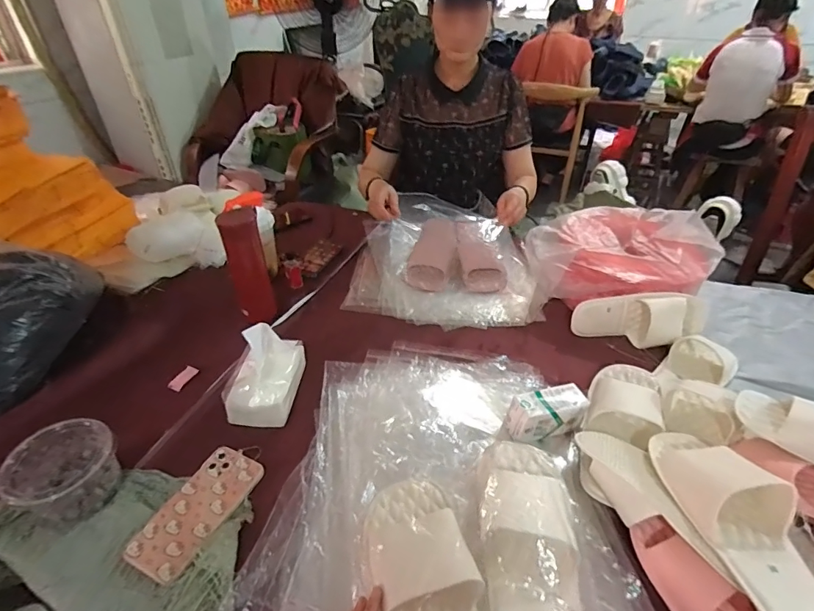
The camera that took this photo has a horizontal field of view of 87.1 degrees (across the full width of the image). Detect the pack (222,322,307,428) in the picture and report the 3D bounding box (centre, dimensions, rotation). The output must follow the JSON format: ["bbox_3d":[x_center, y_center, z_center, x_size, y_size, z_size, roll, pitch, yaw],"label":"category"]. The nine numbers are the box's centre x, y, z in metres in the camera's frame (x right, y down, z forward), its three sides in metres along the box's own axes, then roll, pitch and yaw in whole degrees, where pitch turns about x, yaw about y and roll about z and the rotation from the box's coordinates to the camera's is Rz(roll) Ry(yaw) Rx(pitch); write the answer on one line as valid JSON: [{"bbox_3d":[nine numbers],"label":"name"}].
[{"bbox_3d":[-0.223,0.101,0.665,0.096,0.115,0.126,2,38,2],"label":"pack"}]

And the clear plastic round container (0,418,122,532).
[{"bbox_3d":[-0.433,0.210,0.543,0.101,0.084,0.106,0,38,0],"label":"clear plastic round container"}]

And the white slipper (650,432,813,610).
[{"bbox_3d":[0.372,0.238,0.470,0.105,0.066,0.264,-7,38,-10],"label":"white slipper"}]

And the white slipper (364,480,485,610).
[{"bbox_3d":[0.026,0.305,0.426,0.103,0.066,0.269,-8,50,-11],"label":"white slipper"}]

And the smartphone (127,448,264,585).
[{"bbox_3d":[-0.264,0.255,0.542,0.086,0.015,0.160,14,40,16],"label":"smartphone"}]

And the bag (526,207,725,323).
[{"bbox_3d":[0.424,-0.093,0.869,0.334,0.144,0.238,3,38,2],"label":"bag"}]

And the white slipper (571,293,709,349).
[{"bbox_3d":[0.427,0.029,0.791,0.226,0.091,0.059,5,38,6],"label":"white slipper"}]

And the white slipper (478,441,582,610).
[{"bbox_3d":[0.133,0.265,0.467,0.108,0.066,0.260,5,48,5],"label":"white slipper"}]

